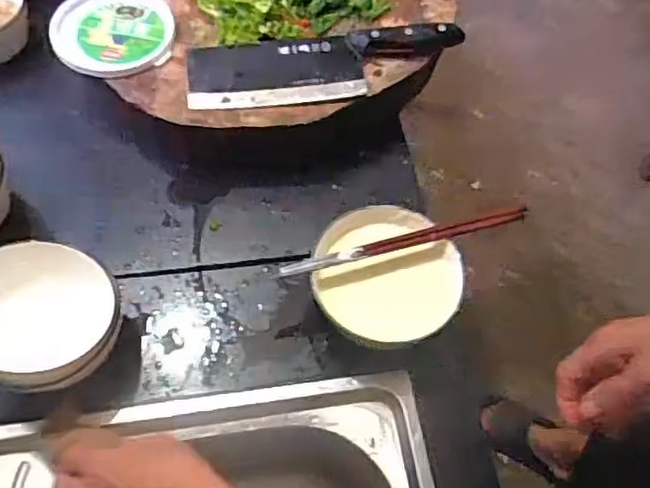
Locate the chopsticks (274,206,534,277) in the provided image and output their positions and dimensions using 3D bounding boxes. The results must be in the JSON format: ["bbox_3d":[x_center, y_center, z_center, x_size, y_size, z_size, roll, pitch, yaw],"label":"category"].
[{"bbox_3d":[0.076,-0.003,0.579,0.238,0.013,0.015,-13,63,-10],"label":"chopsticks"}]

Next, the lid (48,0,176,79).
[{"bbox_3d":[-0.225,-0.229,0.666,0.124,0.012,0.123,2,62,-3],"label":"lid"}]

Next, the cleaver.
[{"bbox_3d":[0.002,-0.188,0.653,0.285,0.019,0.086,-3,62,-5],"label":"cleaver"}]

